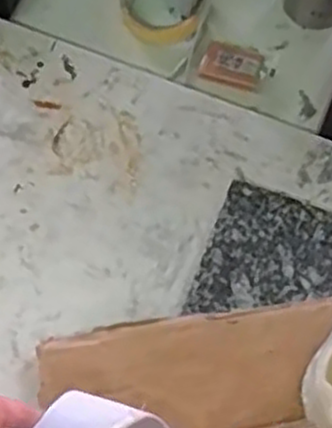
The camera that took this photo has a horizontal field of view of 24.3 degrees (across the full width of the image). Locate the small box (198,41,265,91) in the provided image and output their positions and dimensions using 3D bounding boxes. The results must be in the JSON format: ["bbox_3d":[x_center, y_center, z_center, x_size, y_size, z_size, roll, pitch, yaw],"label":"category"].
[{"bbox_3d":[0.068,-0.151,0.786,0.060,0.013,0.045,14,66,7],"label":"small box"}]

